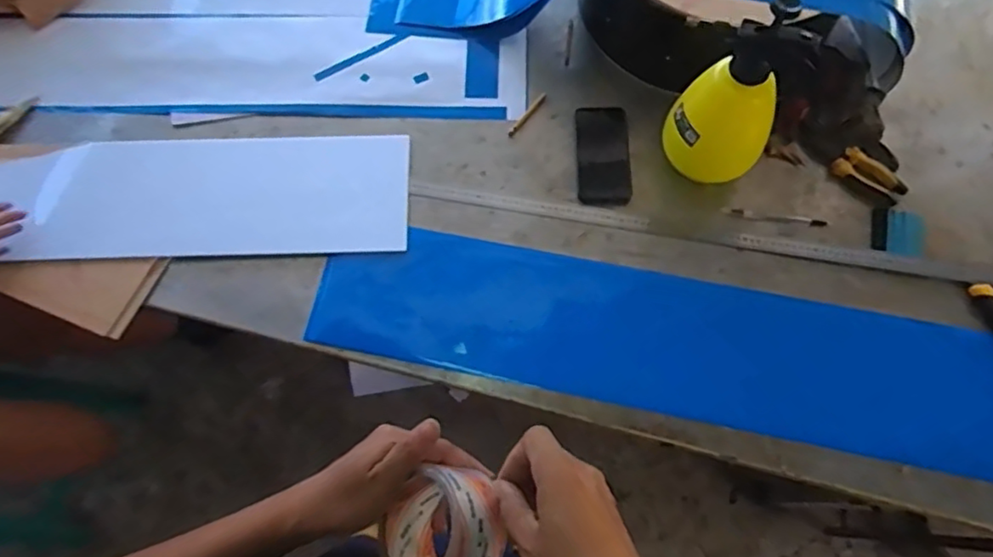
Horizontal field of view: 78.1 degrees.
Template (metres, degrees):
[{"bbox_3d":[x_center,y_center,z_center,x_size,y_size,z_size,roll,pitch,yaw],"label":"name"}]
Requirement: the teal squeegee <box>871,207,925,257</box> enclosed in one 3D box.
[{"bbox_3d":[0.580,-0.068,0.884,0.067,0.010,0.072,10,71,6],"label":"teal squeegee"}]

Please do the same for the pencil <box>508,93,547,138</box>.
[{"bbox_3d":[0.049,-0.263,0.978,0.011,0.004,0.096,34,75,13],"label":"pencil"}]

